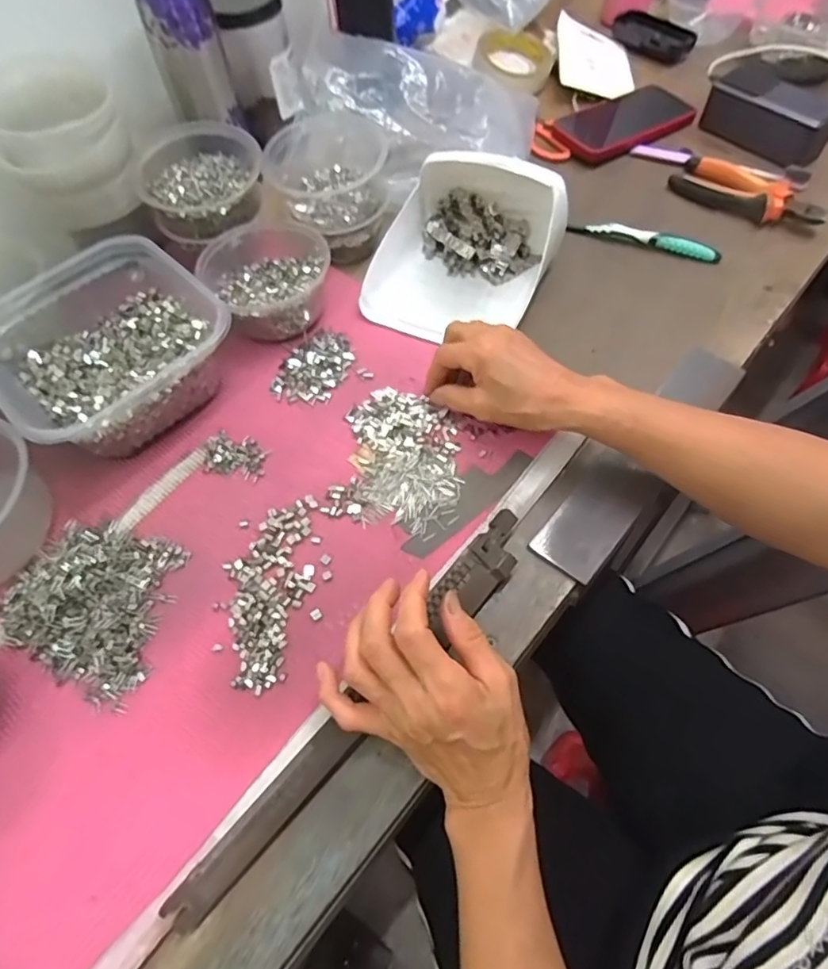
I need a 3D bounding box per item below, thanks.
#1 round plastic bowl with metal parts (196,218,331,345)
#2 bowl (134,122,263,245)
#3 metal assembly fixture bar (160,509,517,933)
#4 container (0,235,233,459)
[{"bbox_3d":[-0.135,-0.194,0.534,0.110,0.046,0.132,-35,66,-16],"label":"round plastic bowl with metal parts"},{"bbox_3d":[-0.199,-0.291,0.547,0.111,0.045,0.118,-13,61,-5],"label":"bowl"},{"bbox_3d":[-0.025,0.135,0.364,0.031,0.018,0.310,37,69,20],"label":"metal assembly fixture bar"},{"bbox_3d":[-0.257,-0.114,0.481,0.169,0.073,0.173,-41,67,-19],"label":"container"}]

